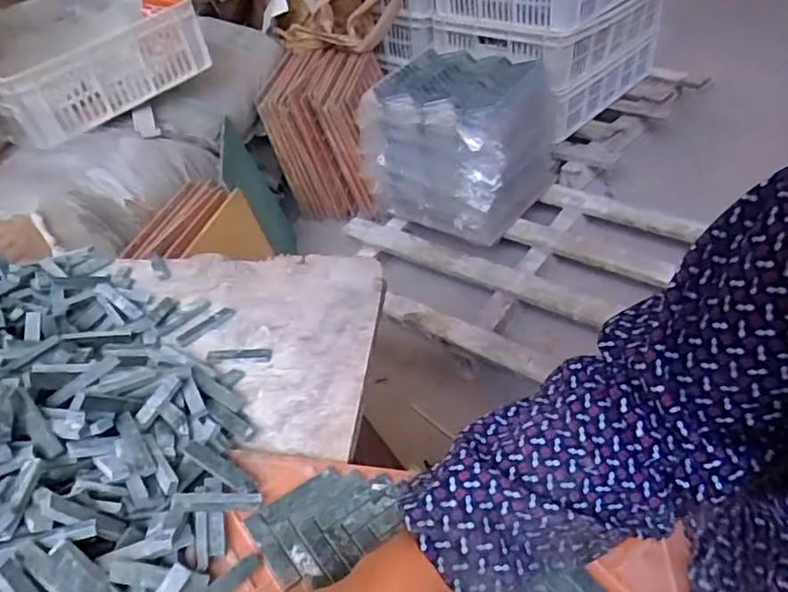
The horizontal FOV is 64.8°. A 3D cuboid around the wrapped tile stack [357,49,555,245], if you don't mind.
[{"bbox_3d":[0.153,-0.345,1.379,0.324,0.303,0.373,16,45,27],"label":"wrapped tile stack"}]

